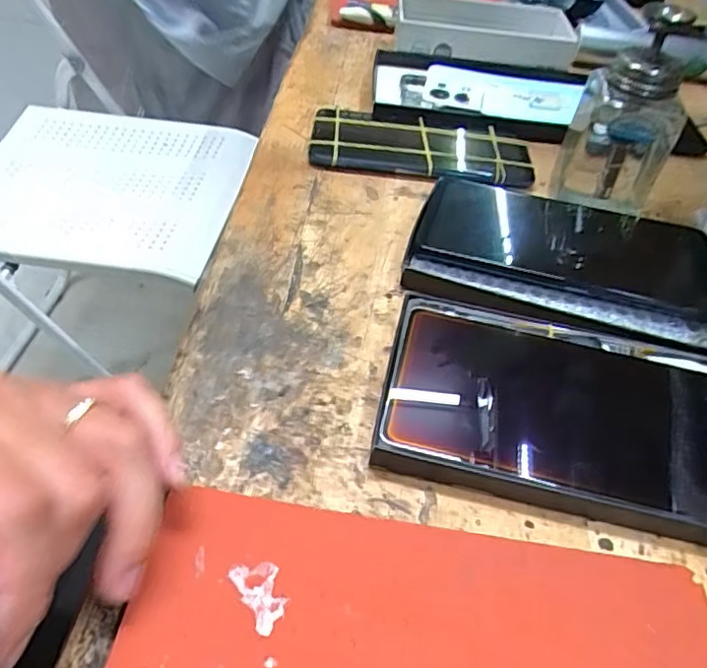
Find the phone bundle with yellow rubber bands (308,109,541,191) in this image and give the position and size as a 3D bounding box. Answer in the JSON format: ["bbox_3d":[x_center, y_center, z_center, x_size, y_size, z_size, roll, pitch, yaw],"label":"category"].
[{"bbox_3d":[0.049,-0.132,0.441,0.157,0.022,0.070,7,46,-1],"label":"phone bundle with yellow rubber bands"}]

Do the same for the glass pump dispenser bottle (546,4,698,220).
[{"bbox_3d":[0.169,-0.130,0.371,0.061,0.116,0.064,19,47,11],"label":"glass pump dispenser bottle"}]

